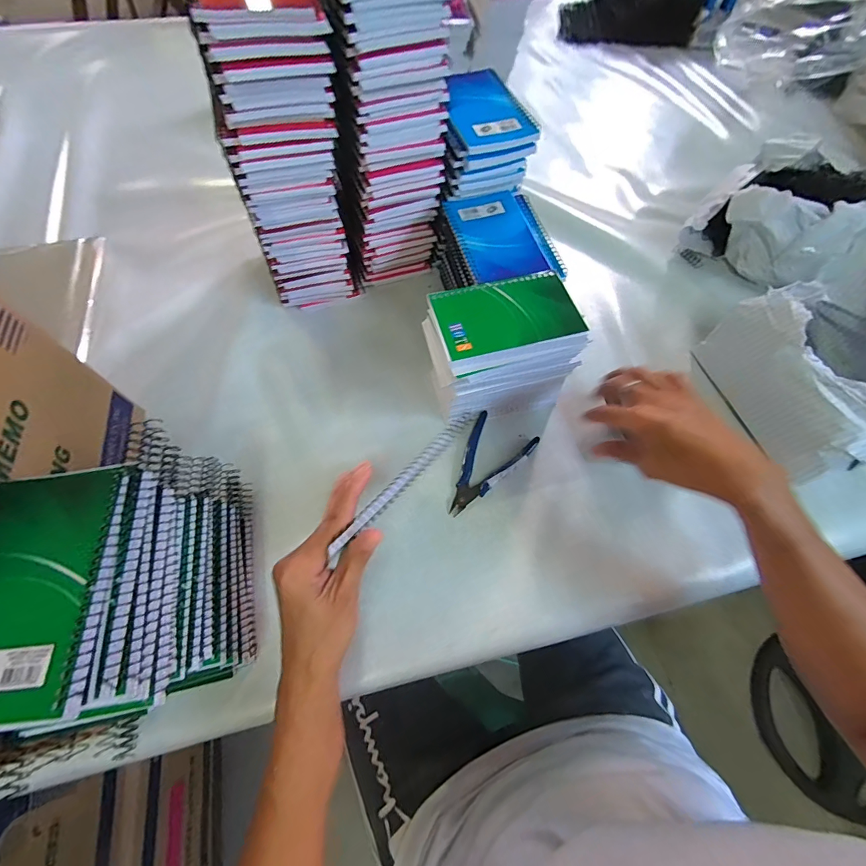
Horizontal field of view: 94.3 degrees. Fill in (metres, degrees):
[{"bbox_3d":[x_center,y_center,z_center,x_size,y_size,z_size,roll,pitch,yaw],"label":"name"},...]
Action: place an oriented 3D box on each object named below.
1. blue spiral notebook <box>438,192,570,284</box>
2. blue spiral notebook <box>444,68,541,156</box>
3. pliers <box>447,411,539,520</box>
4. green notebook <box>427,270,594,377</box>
[{"bbox_3d":[0.075,-0.214,0.430,0.098,0.013,0.135,-13,65,-8],"label":"blue spiral notebook"},{"bbox_3d":[0.055,-0.346,0.429,0.084,0.012,0.114,-18,73,-12],"label":"blue spiral notebook"},{"bbox_3d":[0.056,0.038,0.426,0.069,0.008,0.116,29,67,11],"label":"pliers"},{"bbox_3d":[0.068,-0.107,0.371,0.130,0.011,0.087,-14,65,-6],"label":"green notebook"}]

